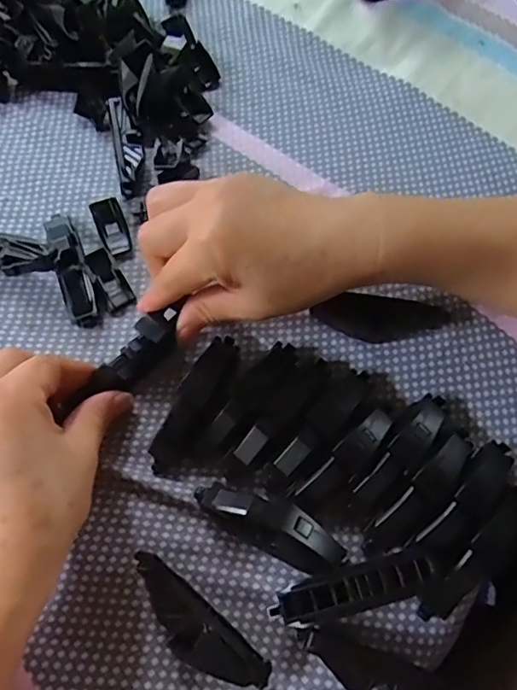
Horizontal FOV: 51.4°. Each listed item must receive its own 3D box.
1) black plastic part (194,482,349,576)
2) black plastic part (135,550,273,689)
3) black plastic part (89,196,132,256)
[{"bbox_3d":[0.005,0.089,0.266,0.076,0.020,0.025,26,69,11],"label":"black plastic part"},{"bbox_3d":[-0.031,0.130,0.248,0.080,0.023,0.022,37,72,15],"label":"black plastic part"},{"bbox_3d":[-0.093,-0.076,0.340,0.017,0.009,0.038,-22,82,-9],"label":"black plastic part"}]

